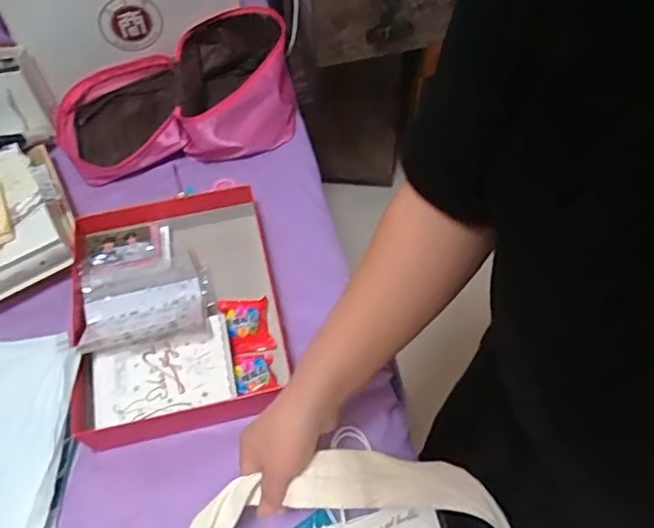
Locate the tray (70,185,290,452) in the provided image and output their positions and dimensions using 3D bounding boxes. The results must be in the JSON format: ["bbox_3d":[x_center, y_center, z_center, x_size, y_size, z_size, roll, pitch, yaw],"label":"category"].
[{"bbox_3d":[-0.187,0.044,0.709,0.243,0.063,0.322,-12,58,-5],"label":"tray"}]

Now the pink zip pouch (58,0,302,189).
[{"bbox_3d":[-0.238,-0.250,0.904,0.374,0.146,0.237,-11,58,-5],"label":"pink zip pouch"}]

